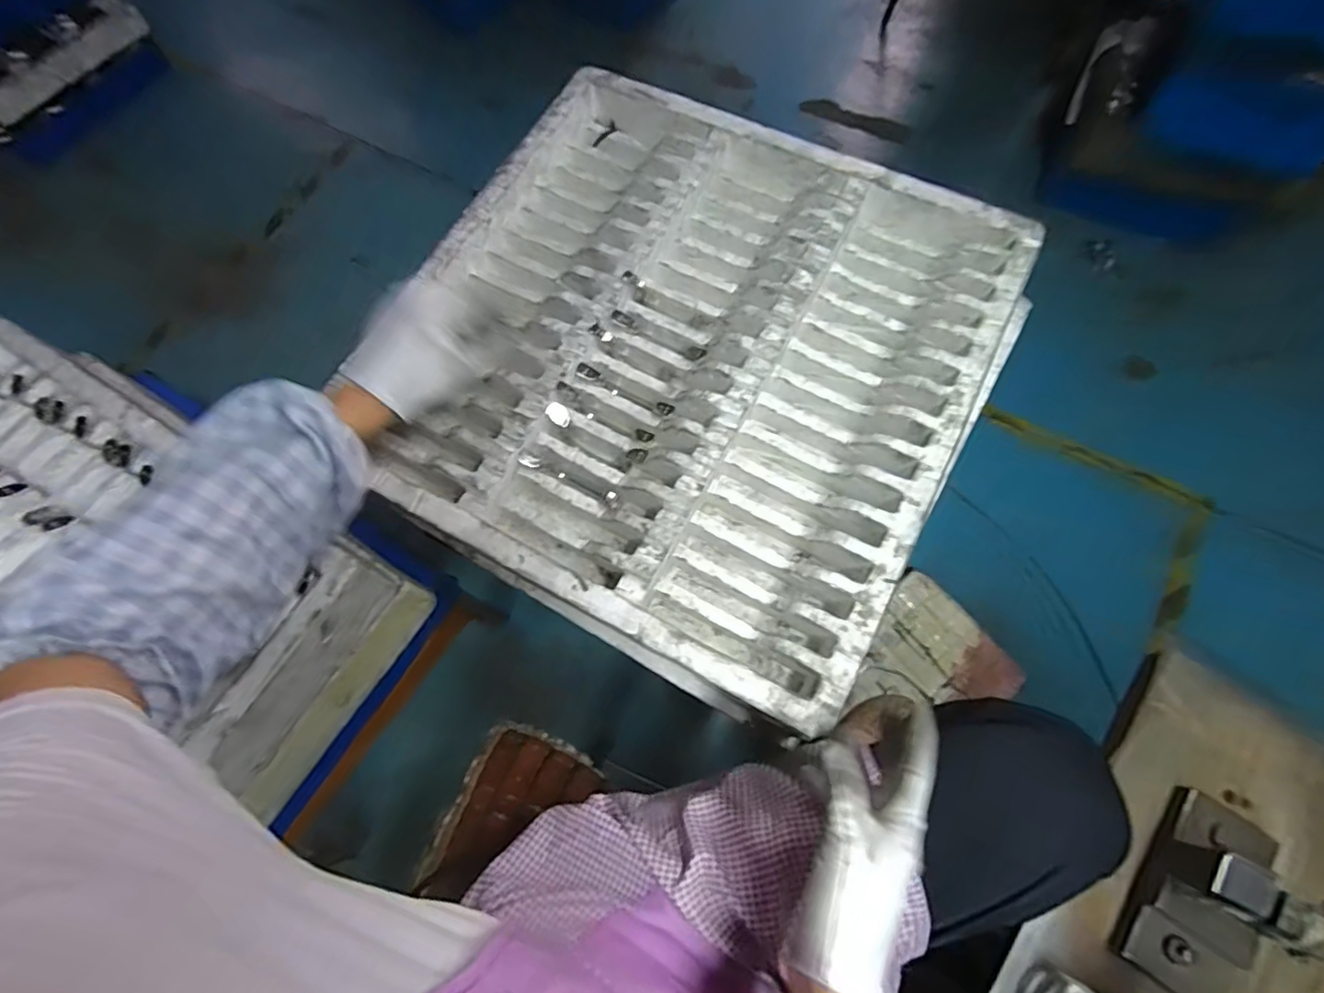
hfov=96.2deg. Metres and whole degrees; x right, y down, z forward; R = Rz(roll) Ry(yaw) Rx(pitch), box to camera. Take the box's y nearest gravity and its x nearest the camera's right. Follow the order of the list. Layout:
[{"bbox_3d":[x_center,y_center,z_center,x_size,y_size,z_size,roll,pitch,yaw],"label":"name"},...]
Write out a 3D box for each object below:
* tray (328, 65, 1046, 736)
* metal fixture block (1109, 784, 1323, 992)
[{"bbox_3d":[0.018,-0.147,0.599,0.534,0.068,0.546,27,73,11],"label":"tray"},{"bbox_3d":[0.379,0.276,0.404,0.069,0.076,0.131,32,74,12],"label":"metal fixture block"}]

